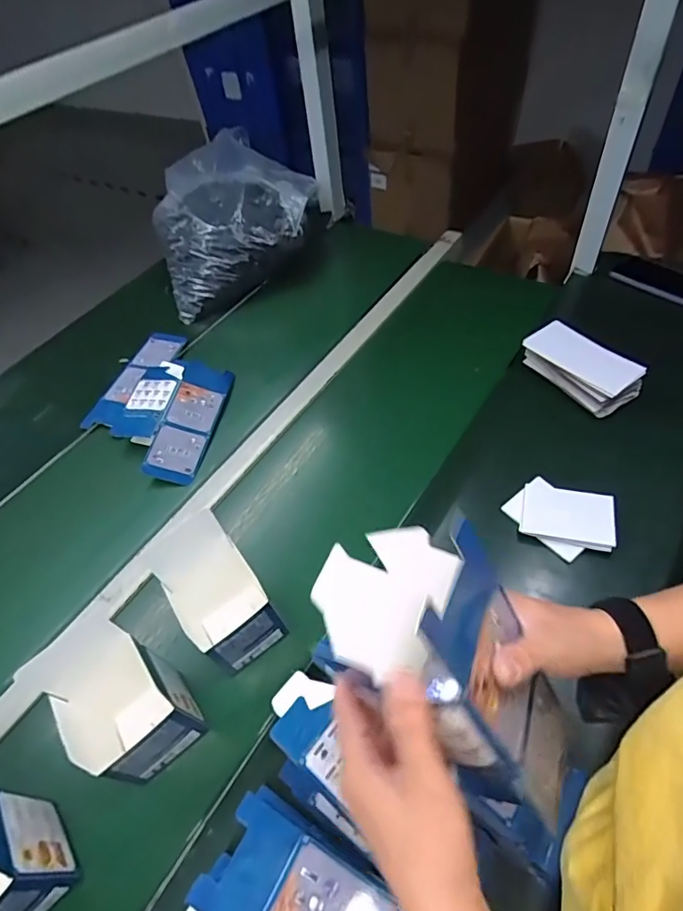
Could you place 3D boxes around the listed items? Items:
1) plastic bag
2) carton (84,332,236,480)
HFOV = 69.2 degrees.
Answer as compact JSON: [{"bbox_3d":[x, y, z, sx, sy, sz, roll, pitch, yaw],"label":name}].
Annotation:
[{"bbox_3d":[-0.219,-0.500,1.061,0.355,0.200,0.348,-21,53,-5],"label":"plastic bag"},{"bbox_3d":[-0.306,-0.101,0.848,0.225,0.045,0.298,8,56,16],"label":"carton"}]

